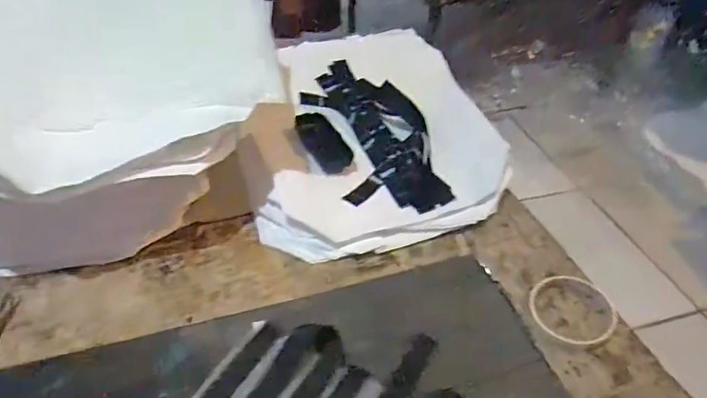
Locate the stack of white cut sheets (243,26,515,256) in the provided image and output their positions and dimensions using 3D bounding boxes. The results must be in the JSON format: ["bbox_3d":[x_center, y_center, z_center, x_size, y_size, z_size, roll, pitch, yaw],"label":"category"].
[{"bbox_3d":[0.013,-0.126,0.776,0.348,0.034,0.485,-7,48,-5],"label":"stack of white cut sheets"}]

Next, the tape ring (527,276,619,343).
[{"bbox_3d":[0.235,0.118,0.548,0.083,0.015,0.085,-18,51,-6],"label":"tape ring"}]

